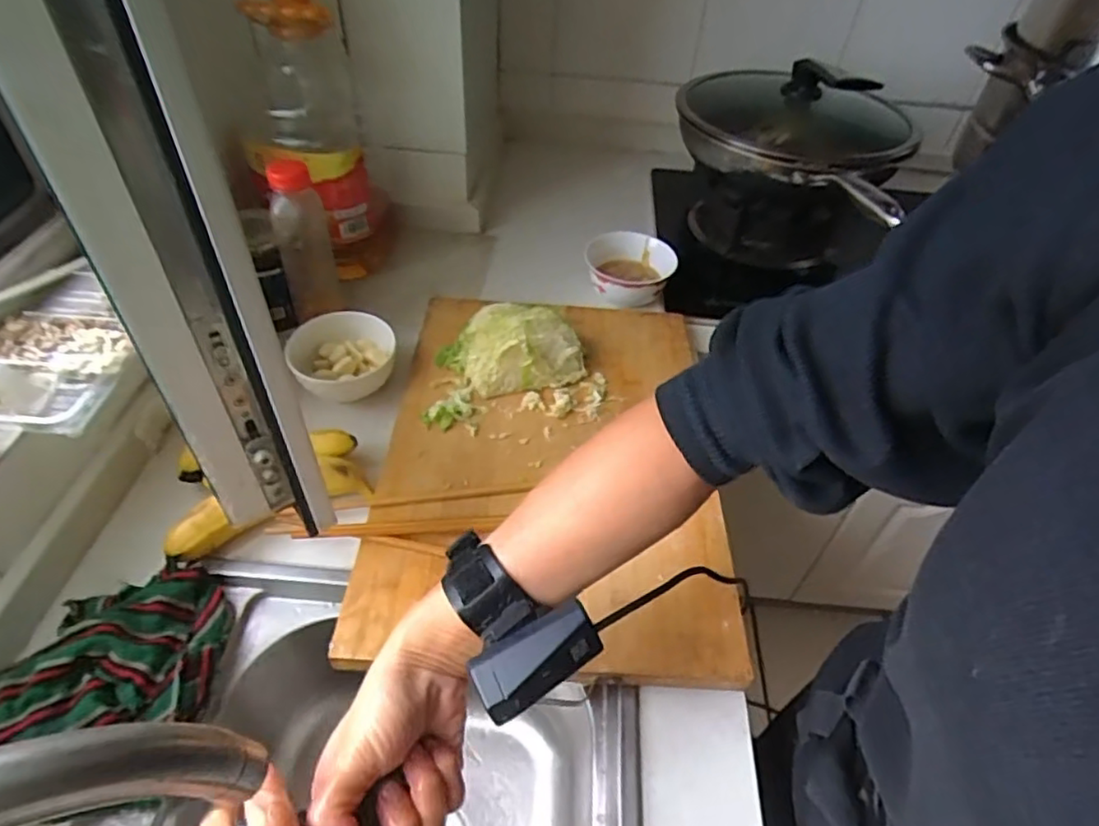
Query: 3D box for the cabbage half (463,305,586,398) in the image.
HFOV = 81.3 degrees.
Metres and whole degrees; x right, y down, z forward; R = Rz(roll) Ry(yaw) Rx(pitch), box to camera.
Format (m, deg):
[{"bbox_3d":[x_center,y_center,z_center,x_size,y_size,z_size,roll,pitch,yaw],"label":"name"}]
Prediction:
[{"bbox_3d":[-0.034,-0.084,0.727,0.135,0.058,0.117,-15,50,-17],"label":"cabbage half"}]

